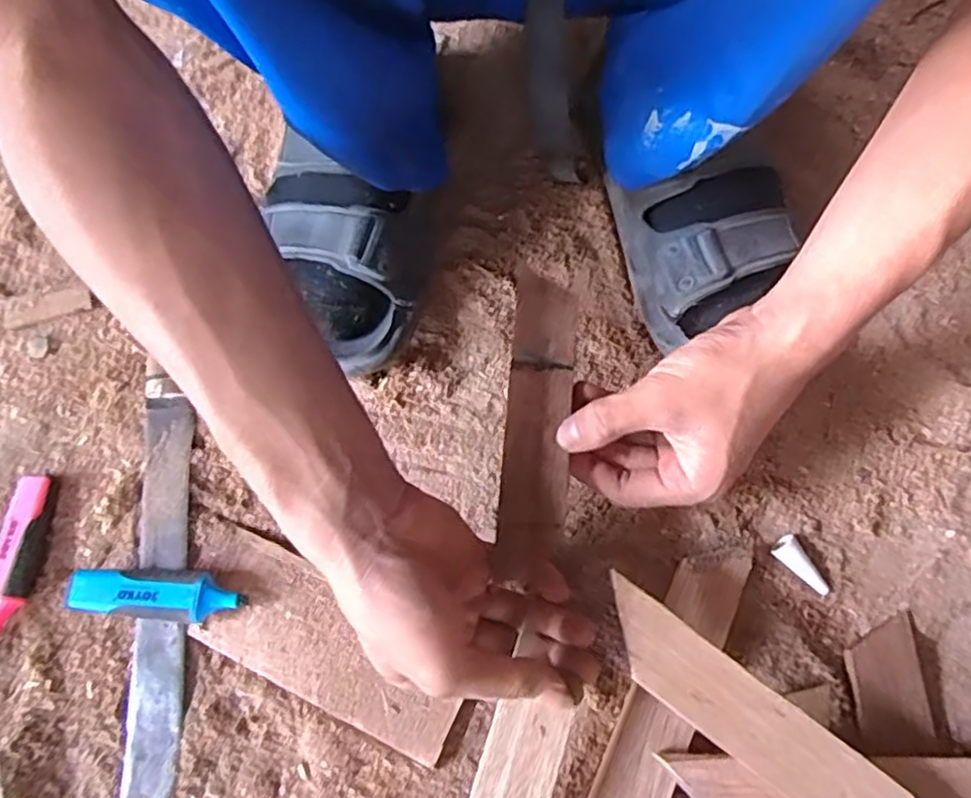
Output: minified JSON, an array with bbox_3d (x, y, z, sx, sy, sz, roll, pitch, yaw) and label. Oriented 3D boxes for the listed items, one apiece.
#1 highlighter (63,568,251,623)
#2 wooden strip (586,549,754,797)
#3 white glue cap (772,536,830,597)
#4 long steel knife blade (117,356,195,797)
[{"bbox_3d":[-0.185,0.111,0.377,0.095,0.023,0.027,4,69,4],"label":"highlighter"},{"bbox_3d":[0.095,0.159,0.349,0.036,0.022,0.179,25,72,12],"label":"wooden strip"},{"bbox_3d":[0.183,0.095,0.380,0.016,0.012,0.036,-42,72,-13],"label":"white glue cap"},{"bbox_3d":[-0.190,0.100,0.383,0.031,0.009,0.250,-7,70,-2],"label":"long steel knife blade"}]

